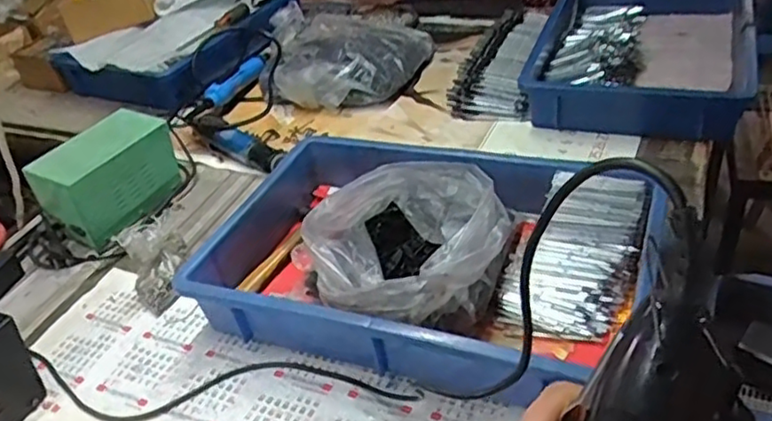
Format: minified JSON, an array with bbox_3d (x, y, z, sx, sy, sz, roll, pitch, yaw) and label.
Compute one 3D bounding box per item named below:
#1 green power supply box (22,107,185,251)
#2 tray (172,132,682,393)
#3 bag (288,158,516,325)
[{"bbox_3d":[-0.360,-0.047,0.874,0.089,0.105,0.165,13,41,25],"label":"green power supply box"},{"bbox_3d":[0.043,0.028,0.693,0.430,0.125,0.292,9,40,21],"label":"tray"},{"bbox_3d":[0.018,0.041,0.660,0.187,0.127,0.153,14,42,27],"label":"bag"}]

